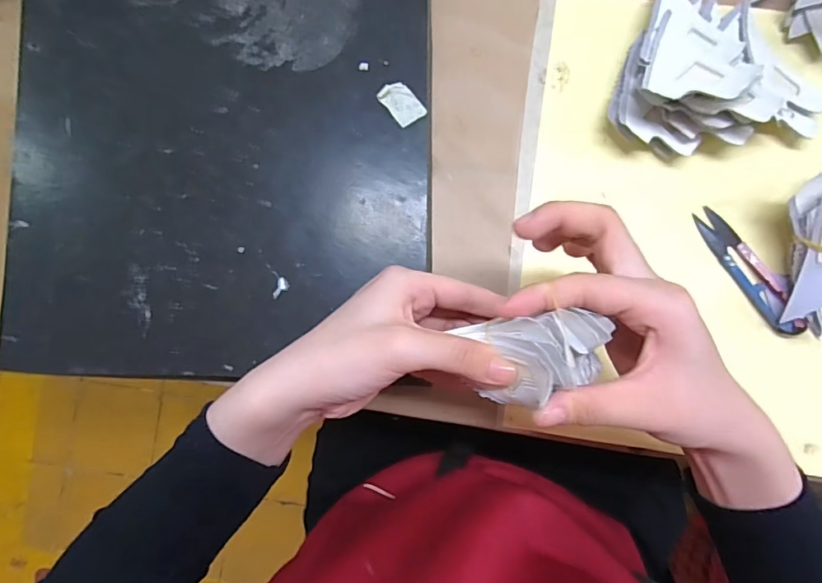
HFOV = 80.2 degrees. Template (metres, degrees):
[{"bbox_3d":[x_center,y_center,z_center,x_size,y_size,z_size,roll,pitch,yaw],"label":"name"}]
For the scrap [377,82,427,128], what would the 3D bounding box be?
[{"bbox_3d":[-0.006,-0.129,0.334,0.020,0.004,0.032,-40,85,0],"label":"scrap"}]

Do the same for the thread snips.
[{"bbox_3d":[0.230,-0.014,0.331,0.022,0.013,0.100,-34,85,1],"label":"thread snips"}]

